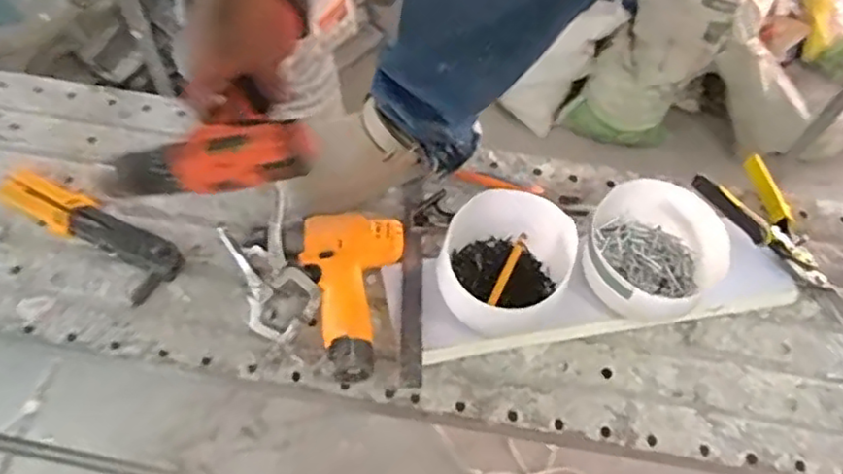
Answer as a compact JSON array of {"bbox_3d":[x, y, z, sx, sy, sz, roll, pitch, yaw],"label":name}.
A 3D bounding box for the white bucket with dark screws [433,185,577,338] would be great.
[{"bbox_3d":[0.092,0.031,0.739,0.146,0.082,0.150,2,60,-3],"label":"white bucket with dark screws"}]

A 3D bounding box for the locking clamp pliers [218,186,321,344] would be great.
[{"bbox_3d":[-0.173,0.039,0.757,0.084,0.064,0.157,-19,63,-15],"label":"locking clamp pliers"}]

